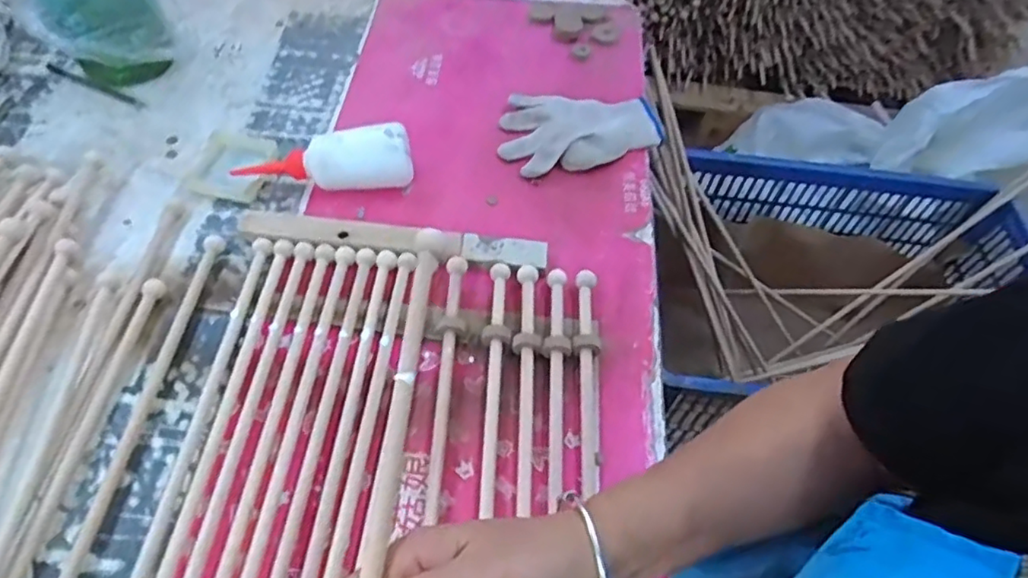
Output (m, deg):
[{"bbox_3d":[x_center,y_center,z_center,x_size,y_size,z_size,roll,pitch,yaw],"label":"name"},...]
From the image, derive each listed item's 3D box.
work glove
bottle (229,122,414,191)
[{"bbox_3d":[0.075,-0.173,0.675,0.174,0.022,0.116,2,55,-3],"label":"work glove"},{"bbox_3d":[-0.190,-0.129,0.607,0.177,0.060,0.053,1,56,-3],"label":"bottle"}]

